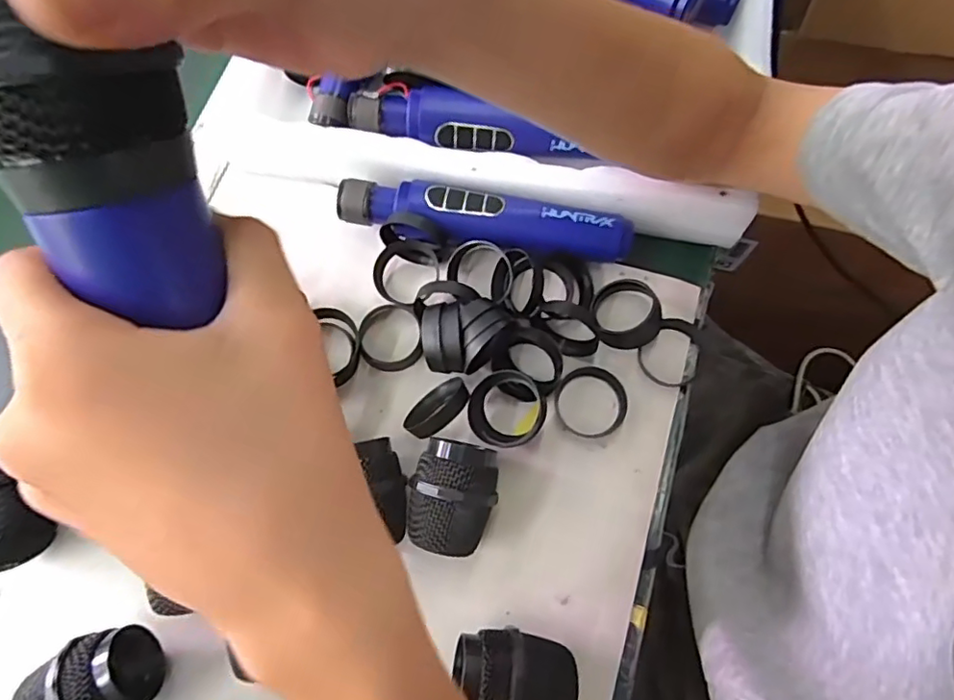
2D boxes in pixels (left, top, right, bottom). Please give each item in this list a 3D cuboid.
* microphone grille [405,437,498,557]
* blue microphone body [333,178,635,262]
[{"bbox_3d":[-0.014,0.083,0.325,0.044,0.047,0.057,11,72,3],"label":"microphone grille"},{"bbox_3d":[0.004,-0.085,0.387,0.189,0.037,0.033,9,72,3],"label":"blue microphone body"}]

